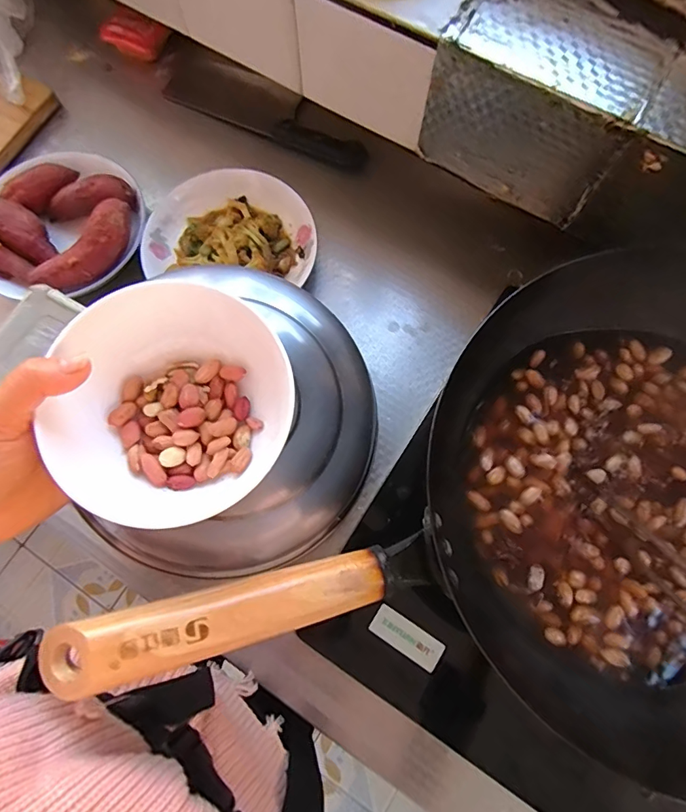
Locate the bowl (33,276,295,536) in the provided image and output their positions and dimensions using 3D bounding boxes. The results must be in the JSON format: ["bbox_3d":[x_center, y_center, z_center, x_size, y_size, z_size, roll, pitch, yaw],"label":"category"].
[{"bbox_3d":[-0.091,-0.002,0.259,0.111,0.064,0.125,40,80,10],"label":"bowl"}]

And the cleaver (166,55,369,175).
[{"bbox_3d":[-0.095,-0.382,0.589,0.300,0.032,0.076,28,79,7],"label":"cleaver"}]

